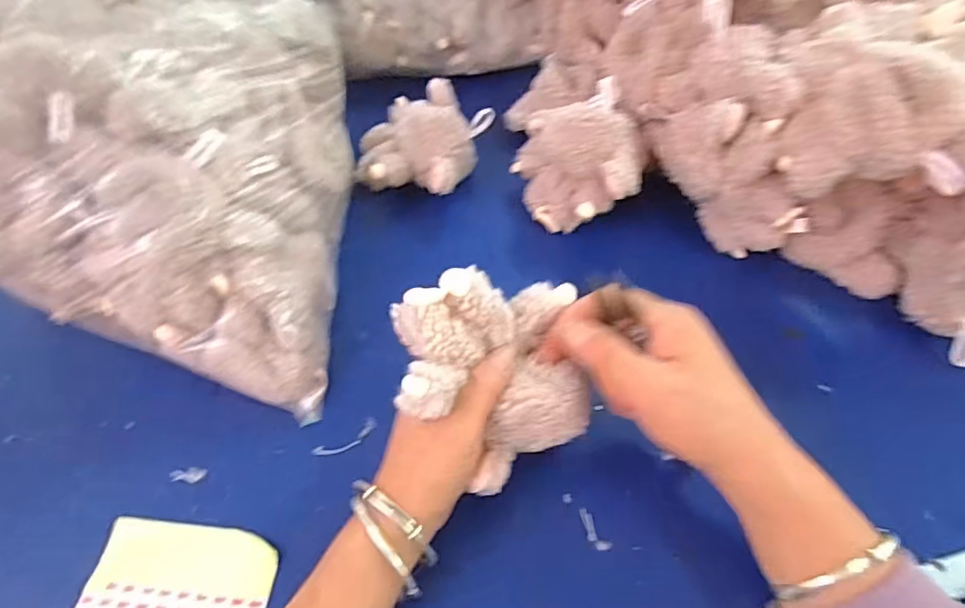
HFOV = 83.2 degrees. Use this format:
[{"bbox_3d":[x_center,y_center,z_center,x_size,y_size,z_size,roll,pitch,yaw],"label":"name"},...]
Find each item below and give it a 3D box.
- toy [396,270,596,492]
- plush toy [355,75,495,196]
[{"bbox_3d":[0.001,0.045,0.332,0.121,0.070,0.121,-1,93,-18],"label":"toy"},{"bbox_3d":[-0.059,-0.162,0.528,0.116,0.061,0.121,-2,55,3],"label":"plush toy"}]

